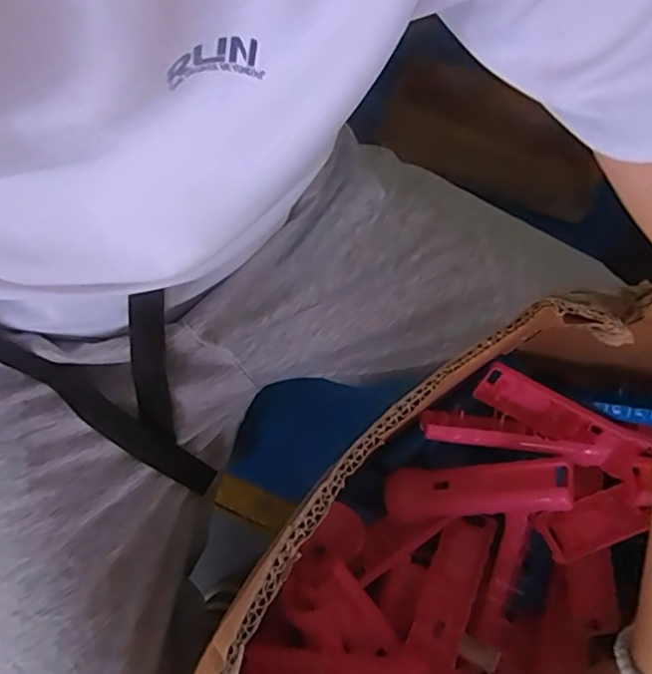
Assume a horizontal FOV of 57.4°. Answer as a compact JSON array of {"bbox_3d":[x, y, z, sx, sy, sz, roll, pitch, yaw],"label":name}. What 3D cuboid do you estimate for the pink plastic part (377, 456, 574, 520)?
[{"bbox_3d":[0.127,0.132,0.516,0.165,0.020,0.045,-14,71,32],"label":"pink plastic part"}]

